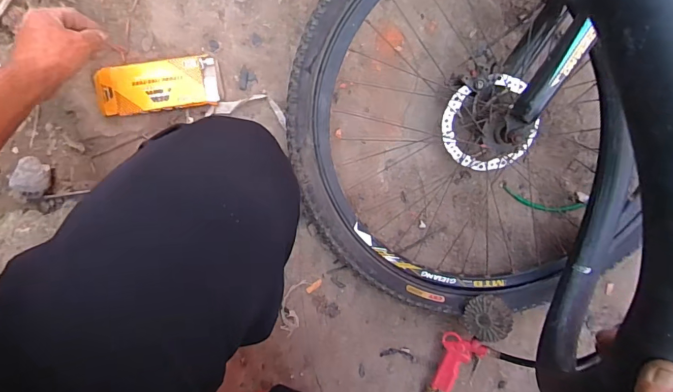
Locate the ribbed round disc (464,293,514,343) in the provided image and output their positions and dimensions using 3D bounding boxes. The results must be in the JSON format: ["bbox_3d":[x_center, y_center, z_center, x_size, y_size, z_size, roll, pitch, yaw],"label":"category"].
[{"bbox_3d":[0.243,0.196,0.653,0.012,0.076,0.071,0,91,-47],"label":"ribbed round disc"}]

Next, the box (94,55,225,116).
[{"bbox_3d":[-0.273,-0.172,0.637,0.182,0.027,0.074,-8,95,-5],"label":"box"}]

